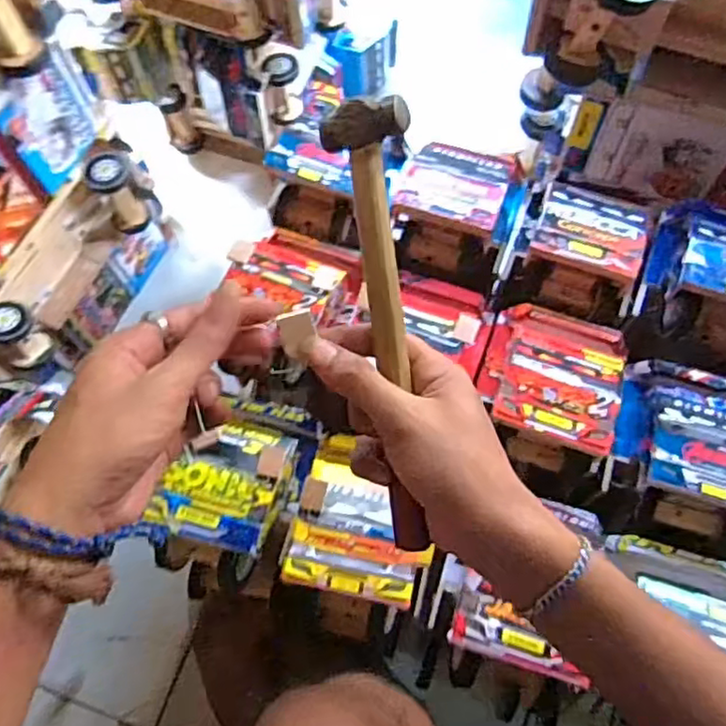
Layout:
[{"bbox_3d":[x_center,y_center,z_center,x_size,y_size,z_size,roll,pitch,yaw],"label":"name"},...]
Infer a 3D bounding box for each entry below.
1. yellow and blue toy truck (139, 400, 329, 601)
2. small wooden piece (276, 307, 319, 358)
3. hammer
[{"bbox_3d":[-0.117,0.102,0.587,0.112,0.087,0.168,19,69,9],"label":"yellow and blue toy truck"},{"bbox_3d":[-0.034,-0.016,0.353,0.019,0.004,0.024,-15,99,-6],"label":"small wooden piece"},{"bbox_3d":[0.013,-0.015,0.349,0.041,0.018,0.236,-7,96,-1],"label":"hammer"}]

